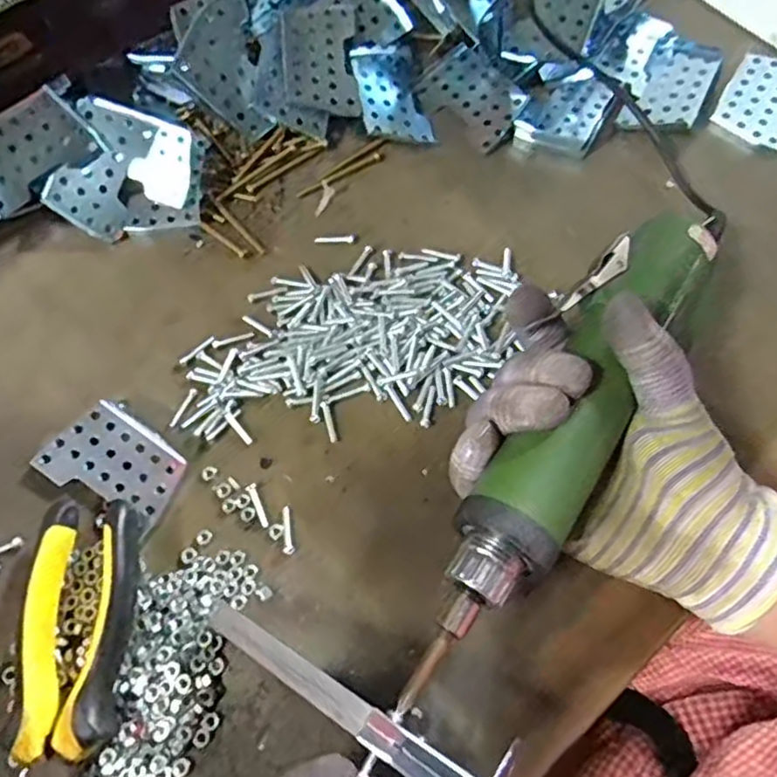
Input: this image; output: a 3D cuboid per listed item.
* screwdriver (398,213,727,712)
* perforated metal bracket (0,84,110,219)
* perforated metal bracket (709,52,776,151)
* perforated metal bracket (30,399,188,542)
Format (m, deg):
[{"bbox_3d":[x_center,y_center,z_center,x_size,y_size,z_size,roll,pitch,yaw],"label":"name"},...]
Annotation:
[{"bbox_3d":[0.075,0.013,0.267,0.048,0.051,0.236,30,69,12],"label":"screwdriver"},{"bbox_3d":[-0.202,-0.134,0.366,0.072,0.007,0.044,-37,105,-7],"label":"perforated metal bracket"},{"bbox_3d":[0.234,-0.181,0.409,0.045,0.015,0.064,30,71,12],"label":"perforated metal bracket"},{"bbox_3d":[-0.137,0.039,0.331,0.066,0.010,0.046,33,71,13],"label":"perforated metal bracket"}]

